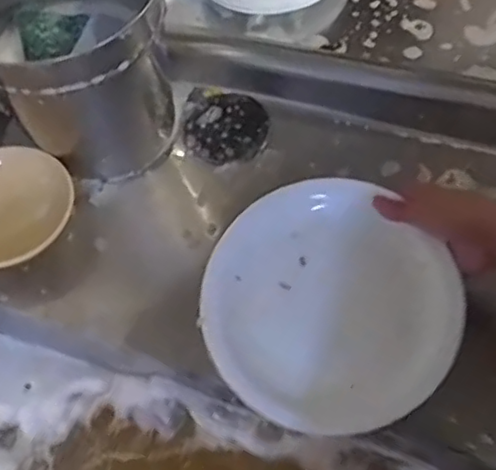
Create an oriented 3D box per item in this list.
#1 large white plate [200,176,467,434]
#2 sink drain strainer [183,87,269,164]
[{"bbox_3d":[0.070,0.063,0.578,0.210,0.019,0.219,-3,73,9],"label":"large white plate"},{"bbox_3d":[-0.029,-0.128,0.729,0.100,0.008,0.097,7,60,9],"label":"sink drain strainer"}]

